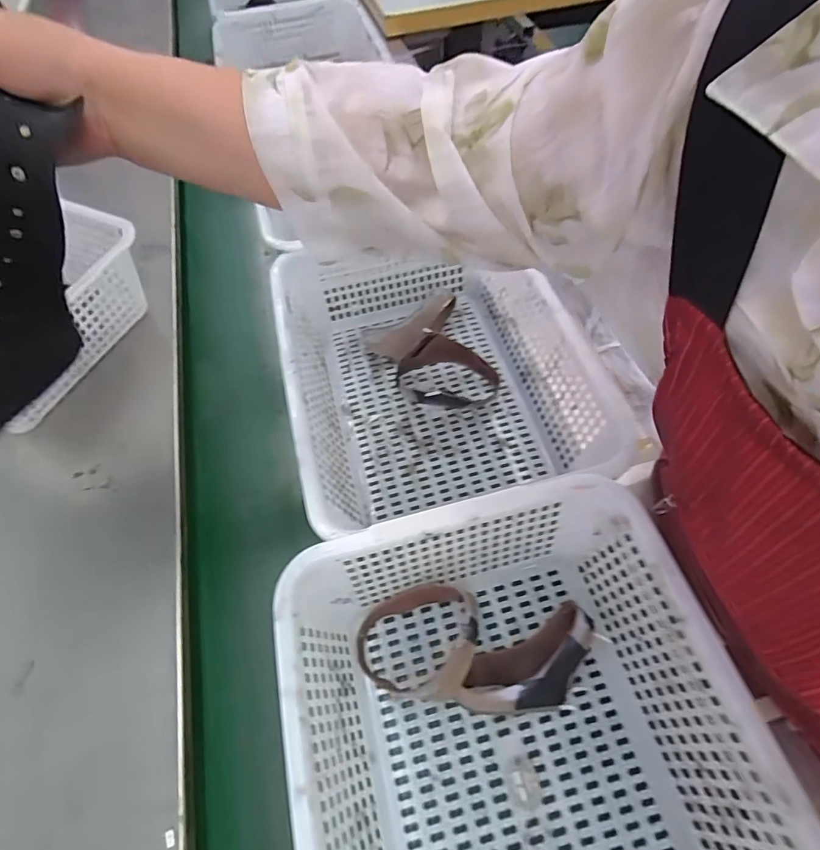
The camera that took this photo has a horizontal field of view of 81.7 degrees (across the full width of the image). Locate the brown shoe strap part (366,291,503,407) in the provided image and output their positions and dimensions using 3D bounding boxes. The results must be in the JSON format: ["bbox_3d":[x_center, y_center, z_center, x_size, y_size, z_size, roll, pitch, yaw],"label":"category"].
[{"bbox_3d":[0.033,-0.090,0.588,0.115,0.057,0.166,-32,62,-15],"label":"brown shoe strap part"}]

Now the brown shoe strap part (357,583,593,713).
[{"bbox_3d":[0.054,0.194,0.419,0.193,0.043,0.097,7,59,8],"label":"brown shoe strap part"}]

